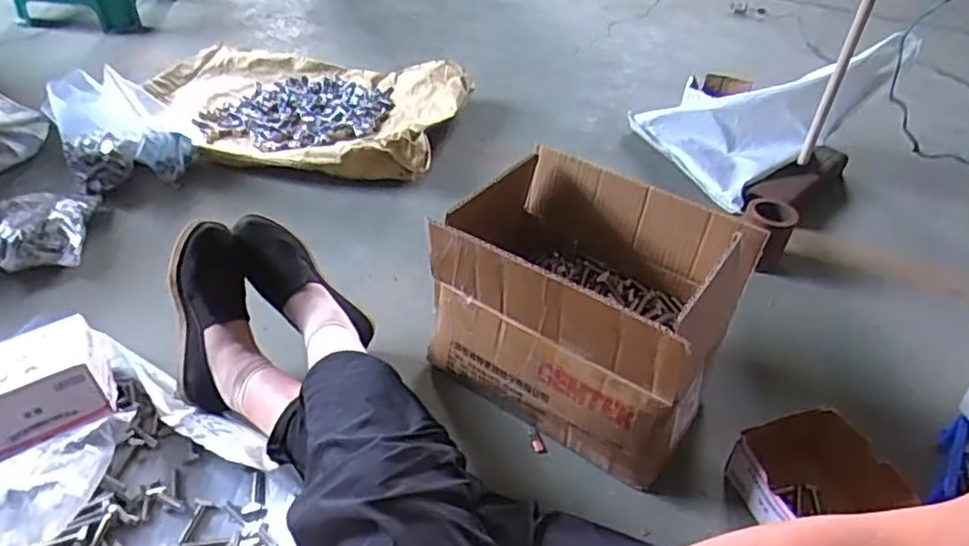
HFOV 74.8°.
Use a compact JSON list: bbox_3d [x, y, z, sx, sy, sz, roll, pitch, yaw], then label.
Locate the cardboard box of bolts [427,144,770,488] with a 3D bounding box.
[{"bbox_3d":[0.125,0.038,0.834,0.348,0.267,0.249,25,46,26],"label":"cardboard box of bolts"}]

